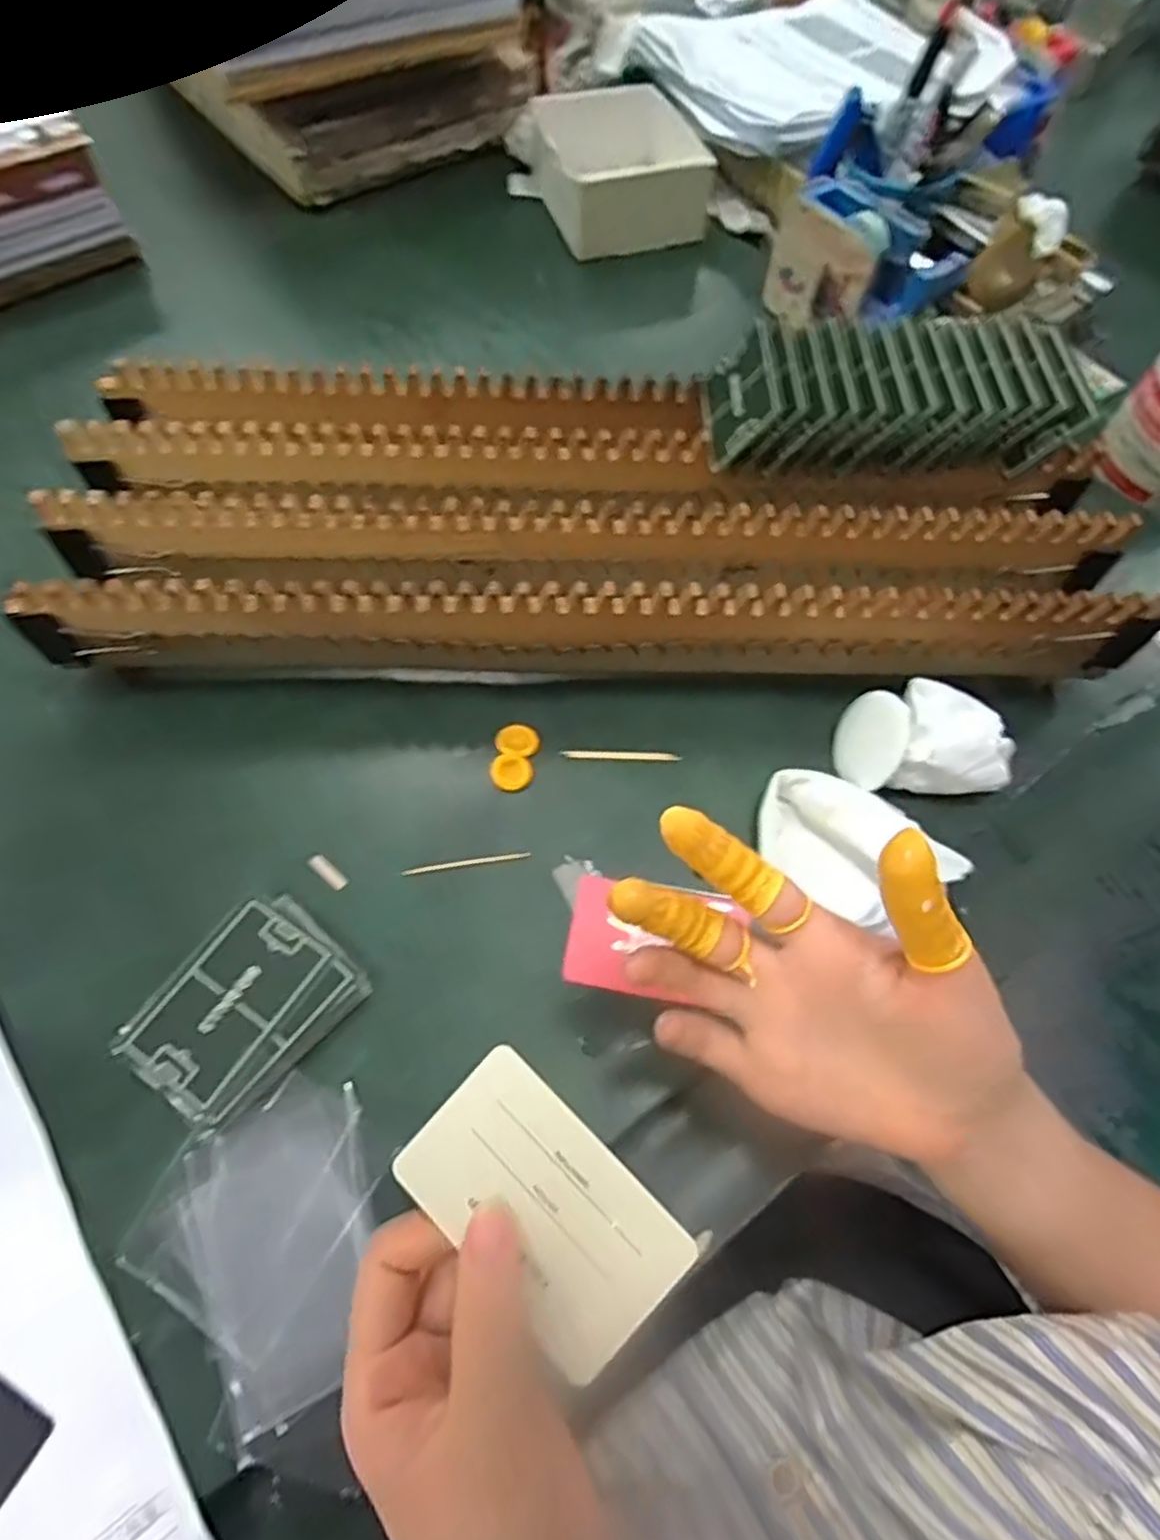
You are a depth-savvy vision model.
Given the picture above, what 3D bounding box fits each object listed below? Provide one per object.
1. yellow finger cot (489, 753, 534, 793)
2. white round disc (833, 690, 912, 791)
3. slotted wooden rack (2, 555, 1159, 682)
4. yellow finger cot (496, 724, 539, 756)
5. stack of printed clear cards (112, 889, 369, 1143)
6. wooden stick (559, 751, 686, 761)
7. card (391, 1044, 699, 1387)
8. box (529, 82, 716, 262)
[{"bbox_3d":[-0.038,0.002,0.405,0.022,0.006,0.020,1,62,-2],"label":"yellow finger cot"},{"bbox_3d":[0.152,-0.017,0.392,0.008,0.049,0.041,8,18,-32],"label":"white round disc"},{"bbox_3d":[0.008,-0.086,0.410,0.556,0.083,0.067,1,62,-1],"label":"slotted wooden rack"},{"bbox_3d":[-0.034,-0.016,0.416,0.023,0.005,0.020,9,62,2],"label":"yellow finger cot"},{"bbox_3d":[-0.153,0.108,0.340,0.070,0.009,0.092,40,68,17],"label":"stack of printed clear cards"},{"bbox_3d":[0.023,-0.008,0.413,0.065,0.004,0.005,3,62,0],"label":"wooden stick"},{"bbox_3d":[-0.012,0.133,0.229,0.084,0.004,0.052,42,86,14],"label":"card"},{"bbox_3d":[0.033,-0.508,0.638,0.123,0.065,0.133,-13,64,-9],"label":"box"}]

